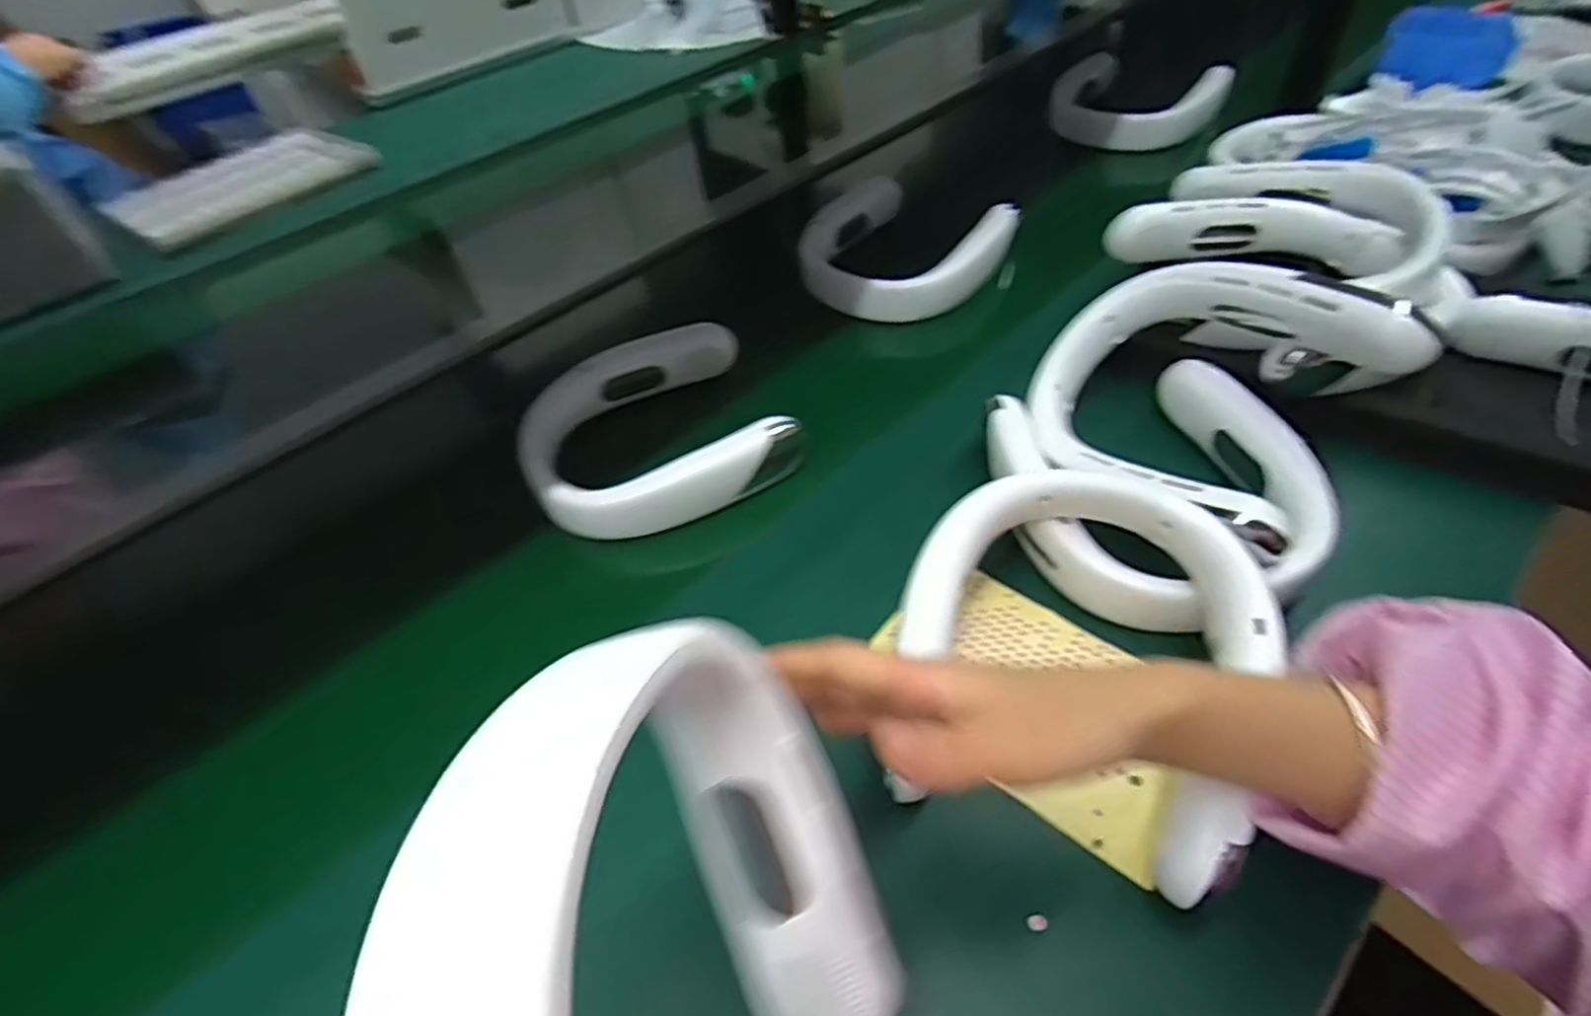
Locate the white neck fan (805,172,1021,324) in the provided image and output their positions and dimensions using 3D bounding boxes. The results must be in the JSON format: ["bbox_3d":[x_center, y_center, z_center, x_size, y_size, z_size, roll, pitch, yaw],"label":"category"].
[{"bbox_3d":[0.109,-0.271,0.742,0.206,0.045,0.189,35,61,30],"label":"white neck fan"}]

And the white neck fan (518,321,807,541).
[{"bbox_3d":[-0.114,-0.065,0.582,0.207,0.040,0.196,-22,50,-12],"label":"white neck fan"}]

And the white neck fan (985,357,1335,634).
[{"bbox_3d":[0.237,-0.015,0.475,0.186,0.043,0.191,-3,49,4],"label":"white neck fan"}]

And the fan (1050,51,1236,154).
[{"bbox_3d":[0.426,-0.517,0.924,0.204,0.058,0.144,22,55,23],"label":"fan"}]

